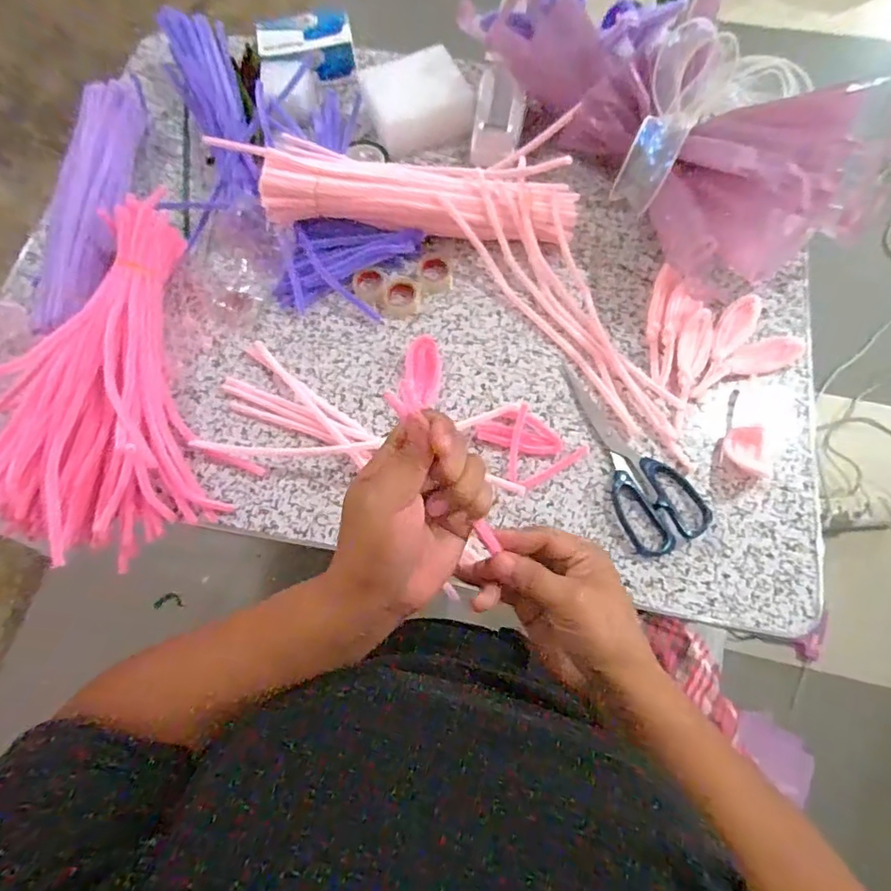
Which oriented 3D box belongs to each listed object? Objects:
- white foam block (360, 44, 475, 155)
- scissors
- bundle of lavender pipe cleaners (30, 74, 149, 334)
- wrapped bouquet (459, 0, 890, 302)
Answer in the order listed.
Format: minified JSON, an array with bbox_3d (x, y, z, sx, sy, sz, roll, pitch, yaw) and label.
[{"bbox_3d":[-0.029,-0.366,0.574,0.107,0.050,0.077,-23,72,-6],"label":"white foam block"},{"bbox_3d":[0.157,0.006,0.470,0.070,0.010,0.176,-23,72,-6],"label":"scissors"},{"bbox_3d":[-0.352,-0.255,0.539,0.052,0.043,0.317,1,71,2],"label":"bundle of lavender pipe cleaners"},{"bbox_3d":[0.189,-0.305,0.508,0.125,0.137,0.365,-42,75,-12],"label":"wrapped bouquet"}]

